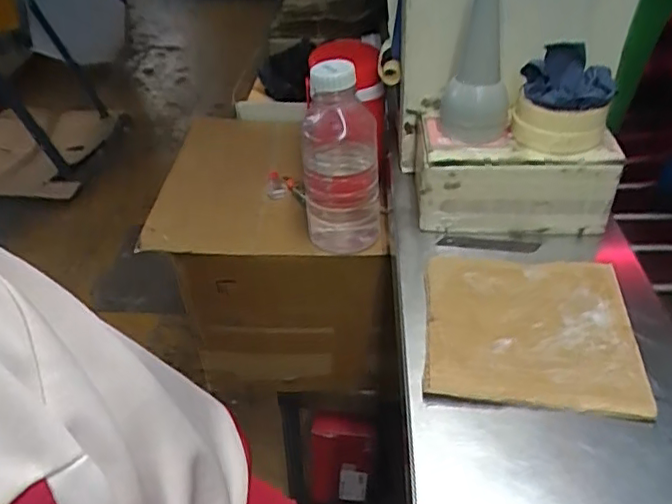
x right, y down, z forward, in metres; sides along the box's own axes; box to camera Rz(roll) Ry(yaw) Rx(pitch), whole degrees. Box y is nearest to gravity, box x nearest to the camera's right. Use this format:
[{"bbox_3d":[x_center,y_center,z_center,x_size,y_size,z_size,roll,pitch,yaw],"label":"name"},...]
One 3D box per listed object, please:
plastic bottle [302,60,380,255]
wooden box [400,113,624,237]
[{"bbox_3d":[0.006,-0.097,0.693,0.084,0.228,0.071,0,38,3],"label":"plastic bottle"},{"bbox_3d":[0.180,-0.096,0.640,0.199,0.081,0.127,1,40,3],"label":"wooden box"}]

